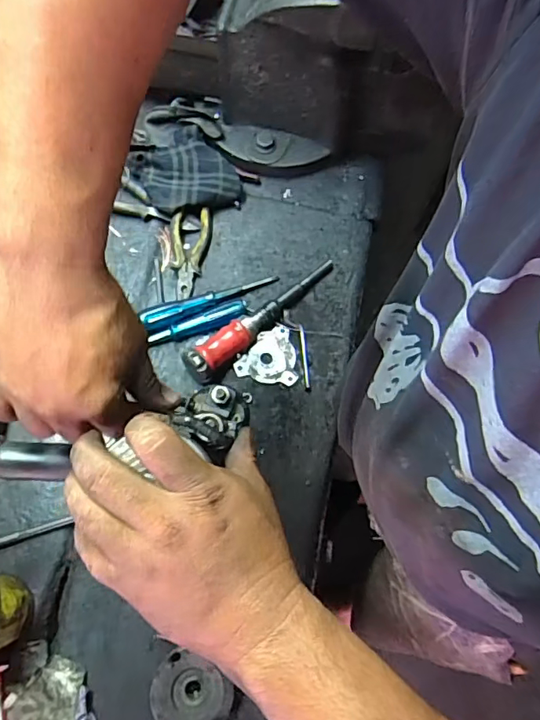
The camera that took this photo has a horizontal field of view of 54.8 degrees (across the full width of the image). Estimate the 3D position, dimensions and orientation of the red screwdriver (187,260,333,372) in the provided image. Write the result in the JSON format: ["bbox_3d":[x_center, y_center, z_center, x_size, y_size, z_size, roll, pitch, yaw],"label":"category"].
[{"bbox_3d":[-0.005,-0.064,0.691,0.247,0.043,0.041,-39,78,-13],"label":"red screwdriver"}]

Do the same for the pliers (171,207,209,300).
[{"bbox_3d":[-0.113,-0.150,0.721,0.048,0.025,0.130,5,72,-1],"label":"pliers"}]

